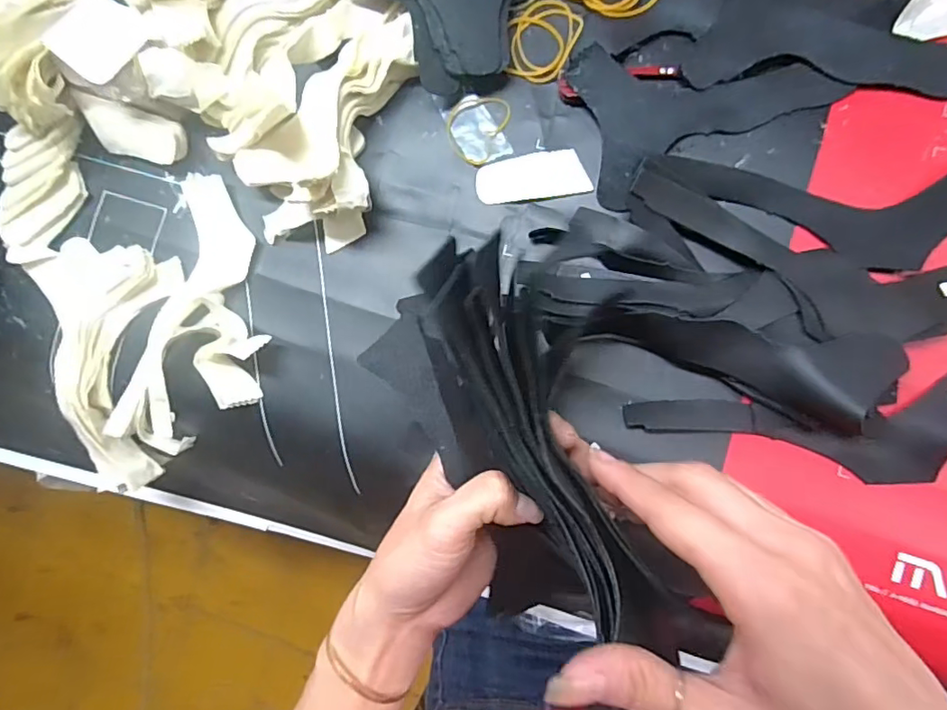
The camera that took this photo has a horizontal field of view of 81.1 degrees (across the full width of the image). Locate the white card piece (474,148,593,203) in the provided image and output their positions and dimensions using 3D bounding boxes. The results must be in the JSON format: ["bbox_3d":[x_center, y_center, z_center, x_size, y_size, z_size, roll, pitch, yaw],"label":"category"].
[{"bbox_3d":[0.036,-0.111,0.344,0.068,0.004,0.028,-6,85,8],"label":"white card piece"}]

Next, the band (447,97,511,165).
[{"bbox_3d":[0.001,-0.145,0.351,0.036,0.004,0.046,26,90,9],"label":"band"}]

